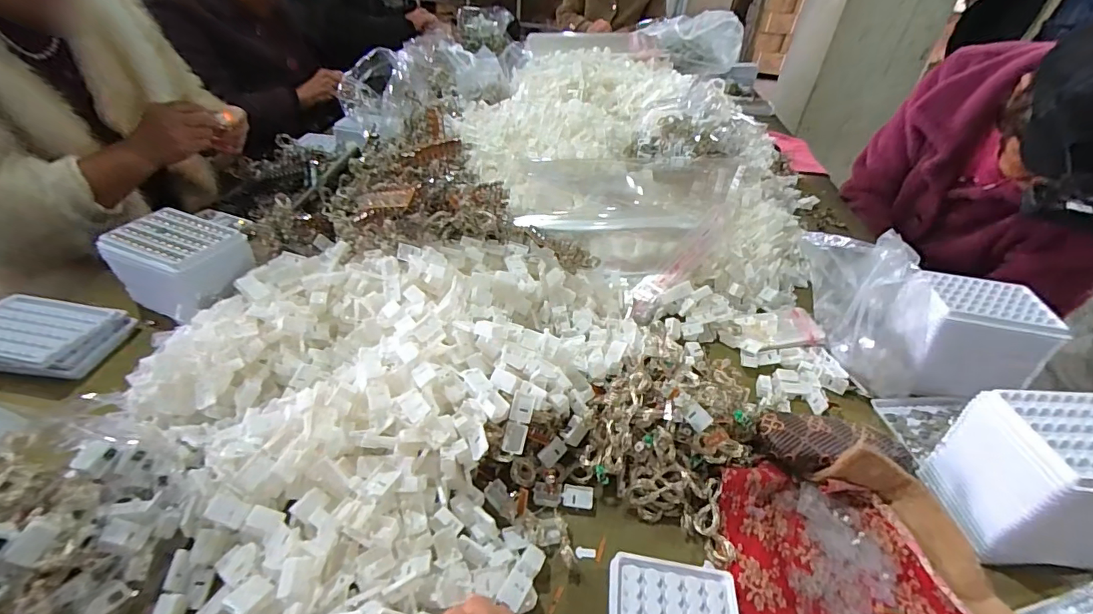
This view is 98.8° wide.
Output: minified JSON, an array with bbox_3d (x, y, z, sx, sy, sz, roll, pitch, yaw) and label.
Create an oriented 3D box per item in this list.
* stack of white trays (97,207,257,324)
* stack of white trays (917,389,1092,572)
[{"bbox_3d":[-0.450,-0.056,0.578,0.120,0.082,0.103,16,40,13],"label":"stack of white trays"},{"bbox_3d":[0.444,0.151,0.411,0.135,0.124,0.097,4,40,-2],"label":"stack of white trays"}]

